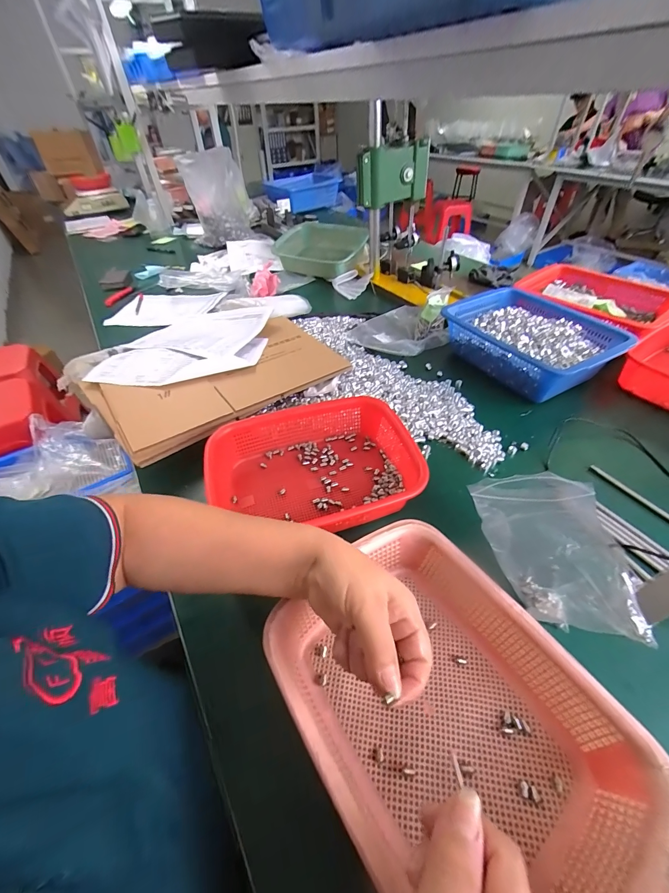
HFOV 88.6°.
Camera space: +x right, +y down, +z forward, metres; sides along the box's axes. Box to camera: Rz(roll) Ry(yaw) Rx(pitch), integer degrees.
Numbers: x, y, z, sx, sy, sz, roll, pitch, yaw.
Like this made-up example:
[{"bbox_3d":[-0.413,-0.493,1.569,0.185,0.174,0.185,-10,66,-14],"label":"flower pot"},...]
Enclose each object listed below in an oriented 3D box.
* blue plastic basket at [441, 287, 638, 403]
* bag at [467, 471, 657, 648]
[{"bbox_3d":[0.418,-0.227,0.733,0.247,0.093,0.311,-25,50,-20],"label":"blue plastic basket"},{"bbox_3d":[0.236,0.110,0.378,0.053,0.141,0.194,-20,48,-16],"label":"bag"}]

